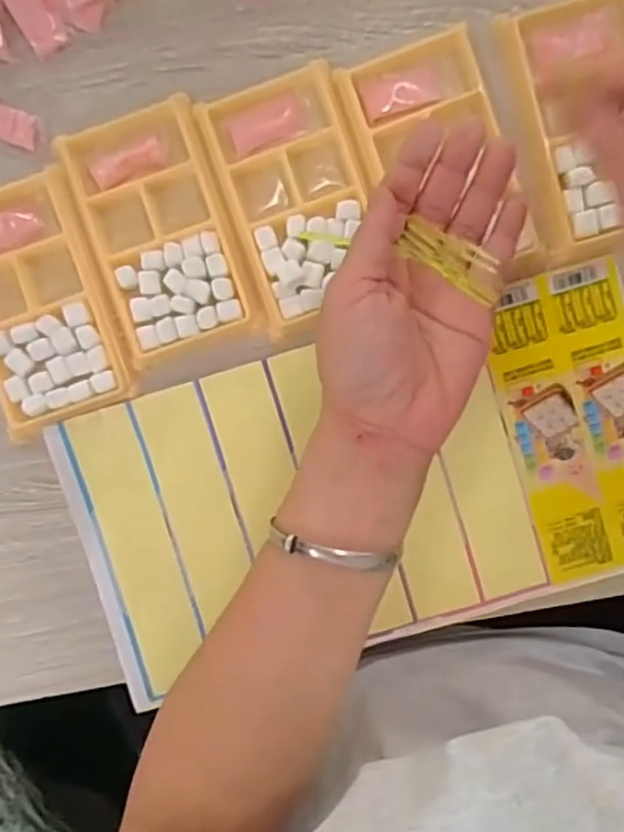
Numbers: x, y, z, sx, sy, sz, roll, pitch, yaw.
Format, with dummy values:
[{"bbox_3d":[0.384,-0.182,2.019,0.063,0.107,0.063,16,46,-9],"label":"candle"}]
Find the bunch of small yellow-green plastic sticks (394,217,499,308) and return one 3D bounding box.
[{"bbox_3d":[0.066,-0.073,0.309,0.050,0.004,0.017,32,93,11],"label":"bunch of small yellow-green plastic sticks"}]

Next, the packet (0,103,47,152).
[{"bbox_3d":[-0.169,-0.161,0.367,0.047,0.004,0.020,21,92,1],"label":"packet"}]

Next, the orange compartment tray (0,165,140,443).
[{"bbox_3d":[-0.154,-0.063,0.375,0.075,0.012,0.133,-18,91,2],"label":"orange compartment tray"}]

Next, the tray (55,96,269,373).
[{"bbox_3d":[-0.085,-0.102,0.372,0.079,0.010,0.135,-19,91,2],"label":"tray"}]

